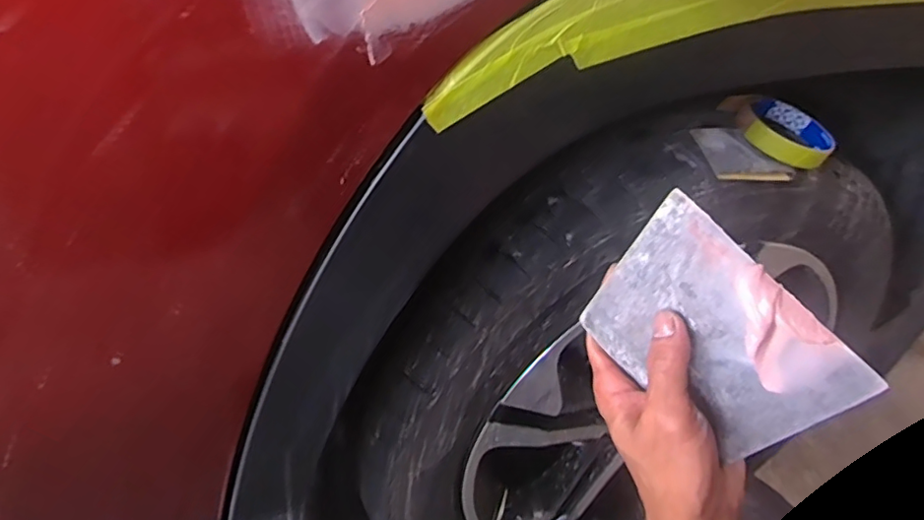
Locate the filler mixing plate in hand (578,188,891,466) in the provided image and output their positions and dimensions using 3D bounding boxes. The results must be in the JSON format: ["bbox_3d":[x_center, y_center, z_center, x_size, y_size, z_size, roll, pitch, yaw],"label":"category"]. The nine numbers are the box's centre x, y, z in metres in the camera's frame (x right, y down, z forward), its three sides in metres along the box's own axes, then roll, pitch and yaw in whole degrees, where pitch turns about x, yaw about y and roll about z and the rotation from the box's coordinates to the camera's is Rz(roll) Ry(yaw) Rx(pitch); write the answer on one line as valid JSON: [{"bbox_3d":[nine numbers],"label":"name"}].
[{"bbox_3d":[0.139,0.042,0.323,0.136,0.093,0.008,50,19,20],"label":"filler mixing plate in hand"}]

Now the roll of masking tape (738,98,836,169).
[{"bbox_3d":[0.288,-0.114,0.508,0.081,0.021,0.085,40,46,17],"label":"roll of masking tape"}]

